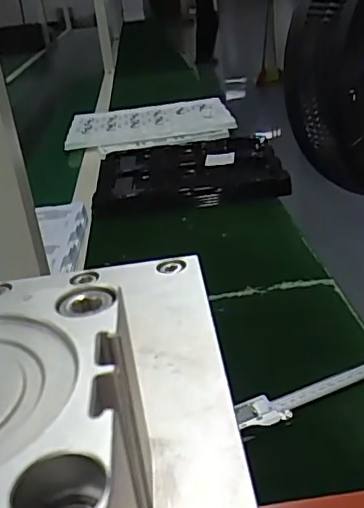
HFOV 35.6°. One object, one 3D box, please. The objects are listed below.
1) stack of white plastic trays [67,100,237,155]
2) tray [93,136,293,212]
[{"bbox_3d":[-0.078,-0.309,1.347,0.378,0.039,0.336,-6,26,0],"label":"stack of white plastic trays"},{"bbox_3d":[0.011,-0.152,1.035,0.314,0.040,0.339,-7,26,0],"label":"tray"}]

